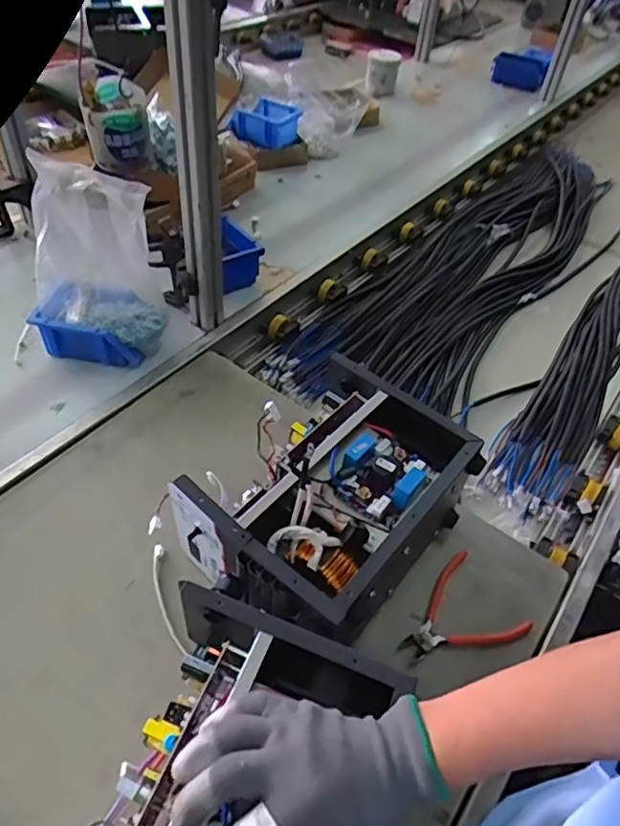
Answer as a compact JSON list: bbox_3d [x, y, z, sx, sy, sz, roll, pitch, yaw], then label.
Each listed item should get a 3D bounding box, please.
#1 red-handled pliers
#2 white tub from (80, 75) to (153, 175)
[{"bbox_3d":[0.156,0.226,0.644,0.136,0.013,0.111,-21,53,-23],"label":"red-handled pliers"},{"bbox_3d":[-0.196,-0.294,0.596,0.063,0.069,0.060,-9,49,-14],"label":"white tub"}]

